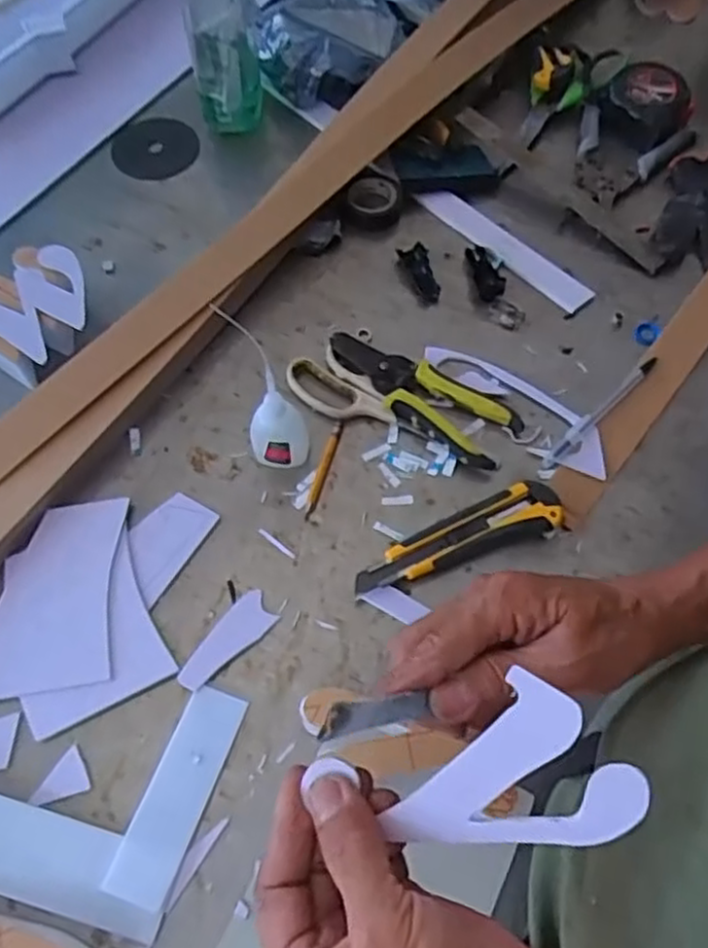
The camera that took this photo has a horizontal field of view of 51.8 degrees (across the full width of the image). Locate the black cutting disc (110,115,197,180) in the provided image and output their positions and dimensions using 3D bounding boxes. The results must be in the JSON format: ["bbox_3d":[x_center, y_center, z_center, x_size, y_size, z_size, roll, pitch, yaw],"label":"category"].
[{"bbox_3d":[-0.207,-0.338,0.756,0.087,0.005,0.082,0,68,0],"label":"black cutting disc"}]

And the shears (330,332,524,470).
[{"bbox_3d":[0.055,-0.069,0.608,0.169,0.020,0.065,32,67,16],"label":"shears"}]

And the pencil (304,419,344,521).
[{"bbox_3d":[-0.024,-0.006,0.583,0.009,0.009,0.092,14,63,8],"label":"pencil"}]

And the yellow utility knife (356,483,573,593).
[{"bbox_3d":[0.076,0.046,0.550,0.161,0.019,0.041,-17,63,-8],"label":"yellow utility knife"}]

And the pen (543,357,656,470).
[{"bbox_3d":[0.204,-0.053,0.603,0.144,0.008,0.013,-41,69,-19],"label":"pen"}]

